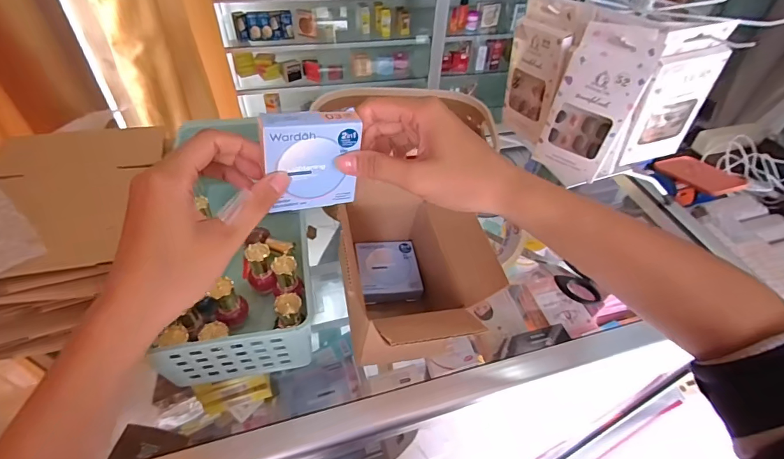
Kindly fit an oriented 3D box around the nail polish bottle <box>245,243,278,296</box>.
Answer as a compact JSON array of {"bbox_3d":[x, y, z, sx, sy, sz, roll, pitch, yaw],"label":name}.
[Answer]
[{"bbox_3d":[-0.131,0.043,0.401,0.027,0.062,0.023,-19,51,-20],"label":"nail polish bottle"}]

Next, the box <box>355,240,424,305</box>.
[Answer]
[{"bbox_3d":[-0.003,0.044,0.425,0.062,0.026,0.066,-6,47,-9],"label":"box"}]

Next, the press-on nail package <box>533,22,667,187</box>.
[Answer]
[{"bbox_3d":[0.196,-0.117,0.397,0.069,0.153,0.024,29,45,23],"label":"press-on nail package"}]

